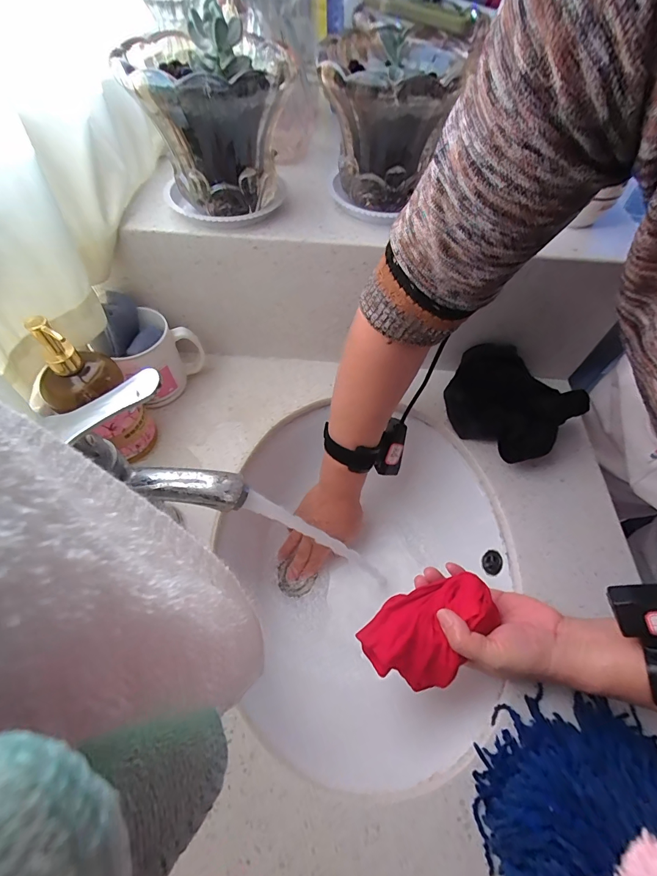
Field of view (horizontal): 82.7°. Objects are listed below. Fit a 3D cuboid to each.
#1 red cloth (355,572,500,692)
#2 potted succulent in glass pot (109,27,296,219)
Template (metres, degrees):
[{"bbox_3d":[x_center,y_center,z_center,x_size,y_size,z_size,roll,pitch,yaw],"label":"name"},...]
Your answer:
[{"bbox_3d":[0.093,0.173,0.344,0.113,0.044,0.078,-36,65,-22],"label":"red cloth"},{"bbox_3d":[-0.112,-0.313,0.371,0.144,0.126,0.149,-11,59,-8],"label":"potted succulent in glass pot"}]

